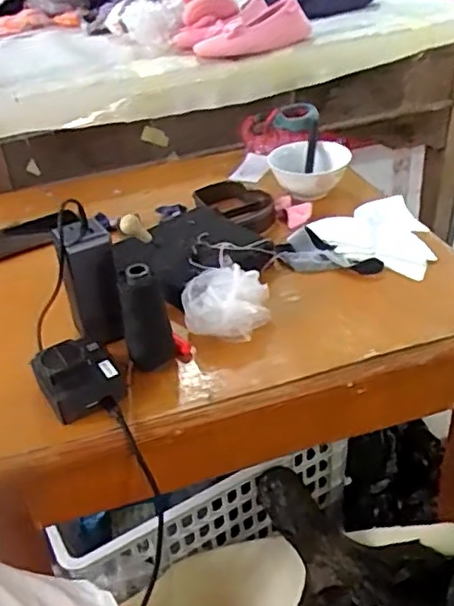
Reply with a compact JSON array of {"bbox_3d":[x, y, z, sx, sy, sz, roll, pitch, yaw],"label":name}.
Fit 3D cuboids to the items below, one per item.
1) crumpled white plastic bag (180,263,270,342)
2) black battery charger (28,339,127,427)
[{"bbox_3d":[-0.003,-0.001,0.678,0.093,0.047,0.071,-4,35,2],"label":"crumpled white plastic bag"},{"bbox_3d":[-0.141,0.073,0.606,0.072,0.043,0.072,-24,39,-24],"label":"black battery charger"}]

